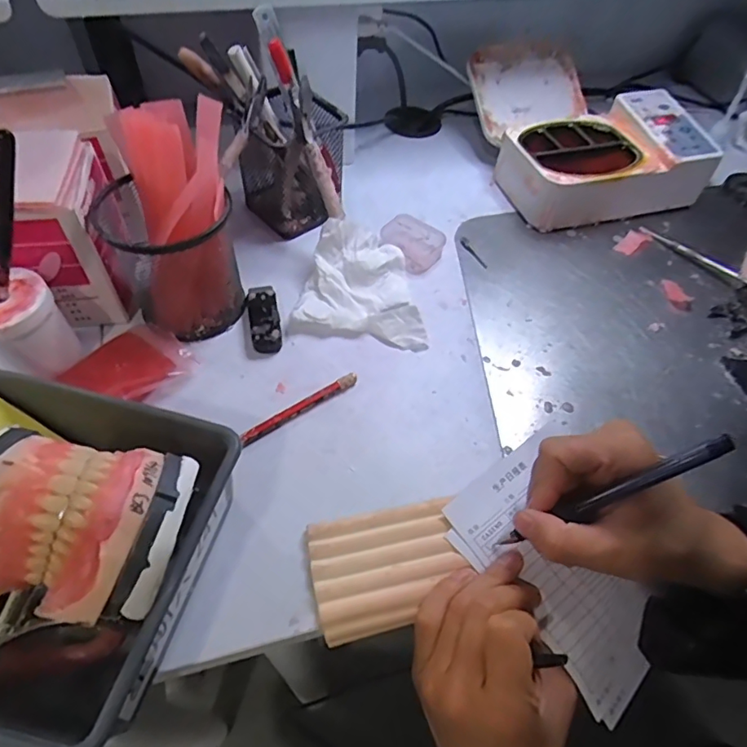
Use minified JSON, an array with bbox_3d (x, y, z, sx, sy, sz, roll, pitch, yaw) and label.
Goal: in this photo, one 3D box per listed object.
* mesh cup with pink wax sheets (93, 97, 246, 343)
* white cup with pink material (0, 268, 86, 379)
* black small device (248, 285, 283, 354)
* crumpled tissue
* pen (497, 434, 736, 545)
[{"bbox_3d":[-0.143,-0.102,0.372,0.089,0.136,0.096,1,54,-2],"label":"mesh cup with pink wax sheets"},{"bbox_3d":[-0.240,-0.030,0.353,0.053,0.063,0.050,1,54,-2],"label":"white cup with pink material"},{"bbox_3d":[-0.087,-0.043,0.410,0.023,0.015,0.061,-11,55,-11],"label":"black small device"},{"bbox_3d":[-0.002,-0.079,0.429,0.106,0.037,0.105,11,54,5],"label":"crumpled tissue"},{"bbox_3d":[0.123,0.068,0.274,0.012,0.133,0.008,20,44,-38],"label":"pen"}]

